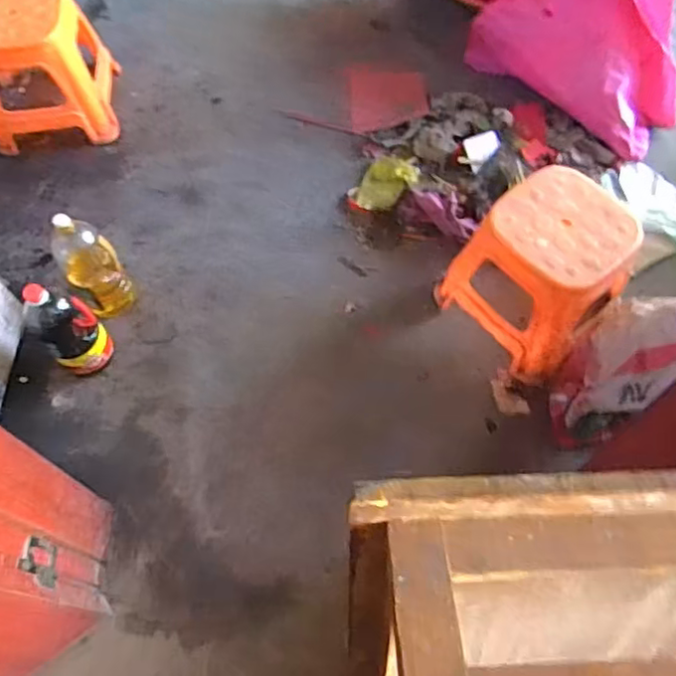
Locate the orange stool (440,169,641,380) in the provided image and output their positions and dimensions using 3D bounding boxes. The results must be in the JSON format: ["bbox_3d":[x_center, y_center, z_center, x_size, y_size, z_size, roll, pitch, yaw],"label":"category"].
[{"bbox_3d":[0.425,-0.143,1.337,0.296,0.297,0.304,-37,68,-17],"label":"orange stool"}]

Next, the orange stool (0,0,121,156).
[{"bbox_3d":[-0.763,-0.713,1.646,0.303,0.326,0.306,-3,64,-1],"label":"orange stool"}]

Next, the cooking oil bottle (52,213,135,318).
[{"bbox_3d":[-0.522,-0.148,1.353,0.112,0.289,0.102,0,62,0],"label":"cooking oil bottle"}]

